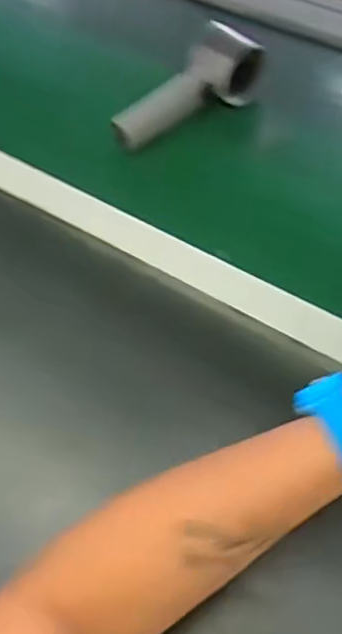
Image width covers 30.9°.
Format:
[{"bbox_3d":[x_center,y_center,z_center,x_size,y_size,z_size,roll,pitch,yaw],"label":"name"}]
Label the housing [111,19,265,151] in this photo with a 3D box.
[{"bbox_3d":[0.017,-0.205,0.560,0.058,0.054,0.144,36,67,23],"label":"housing"}]

